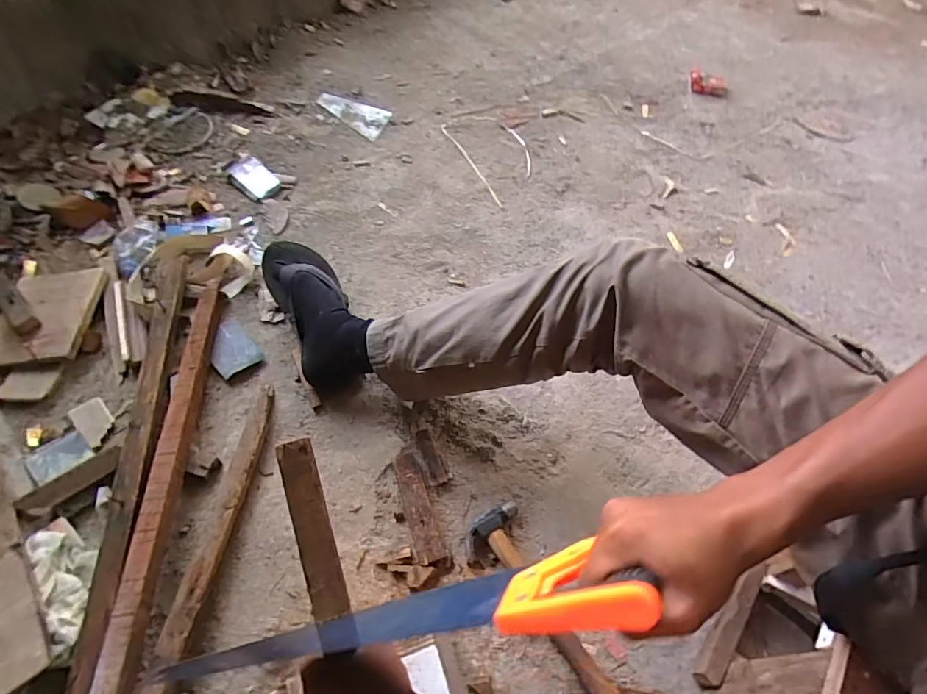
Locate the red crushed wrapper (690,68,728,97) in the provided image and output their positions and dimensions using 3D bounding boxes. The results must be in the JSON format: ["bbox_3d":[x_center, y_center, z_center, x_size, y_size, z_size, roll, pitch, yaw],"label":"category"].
[{"bbox_3d":[0.674,-0.722,1.324,0.106,0.022,0.097,13,56,6],"label":"red crushed wrapper"}]

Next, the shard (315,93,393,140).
[{"bbox_3d":[-0.264,-0.570,1.163,0.192,0.012,0.104,27,58,15],"label":"shard"}]

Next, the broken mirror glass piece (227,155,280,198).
[{"bbox_3d":[-0.433,-0.354,1.000,0.064,0.012,0.125,-38,66,-27],"label":"broken mirror glass piece"}]

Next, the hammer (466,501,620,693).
[{"bbox_3d":[0.085,0.316,0.583,0.086,0.032,0.246,-22,59,-17],"label":"hammer"}]

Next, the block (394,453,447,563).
[{"bbox_3d":[-0.061,0.213,0.644,0.036,0.022,0.140,-15,58,-13],"label":"block"}]

